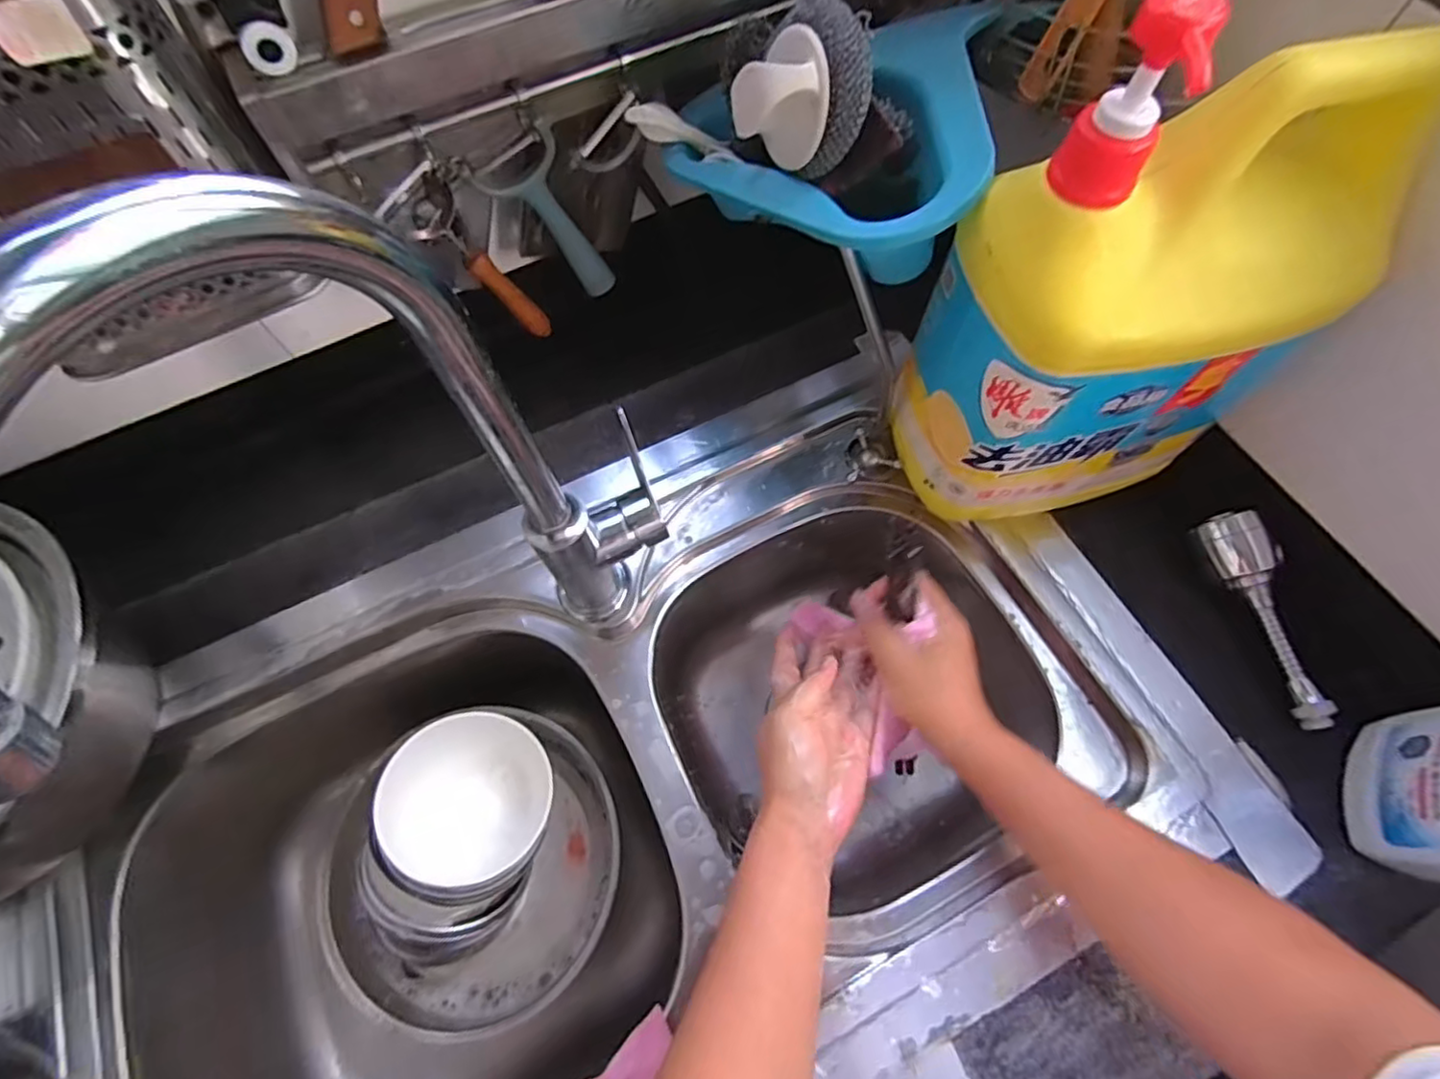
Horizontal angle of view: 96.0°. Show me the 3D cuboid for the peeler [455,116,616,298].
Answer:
[{"bbox_3d":[-0.119,-0.237,0.483,0.059,0.137,0.030,-11,64,20],"label":"peeler"}]

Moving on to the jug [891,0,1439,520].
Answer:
[{"bbox_3d":[0.235,-0.135,0.372,0.185,0.295,0.111,-16,67,-7],"label":"jug"}]

